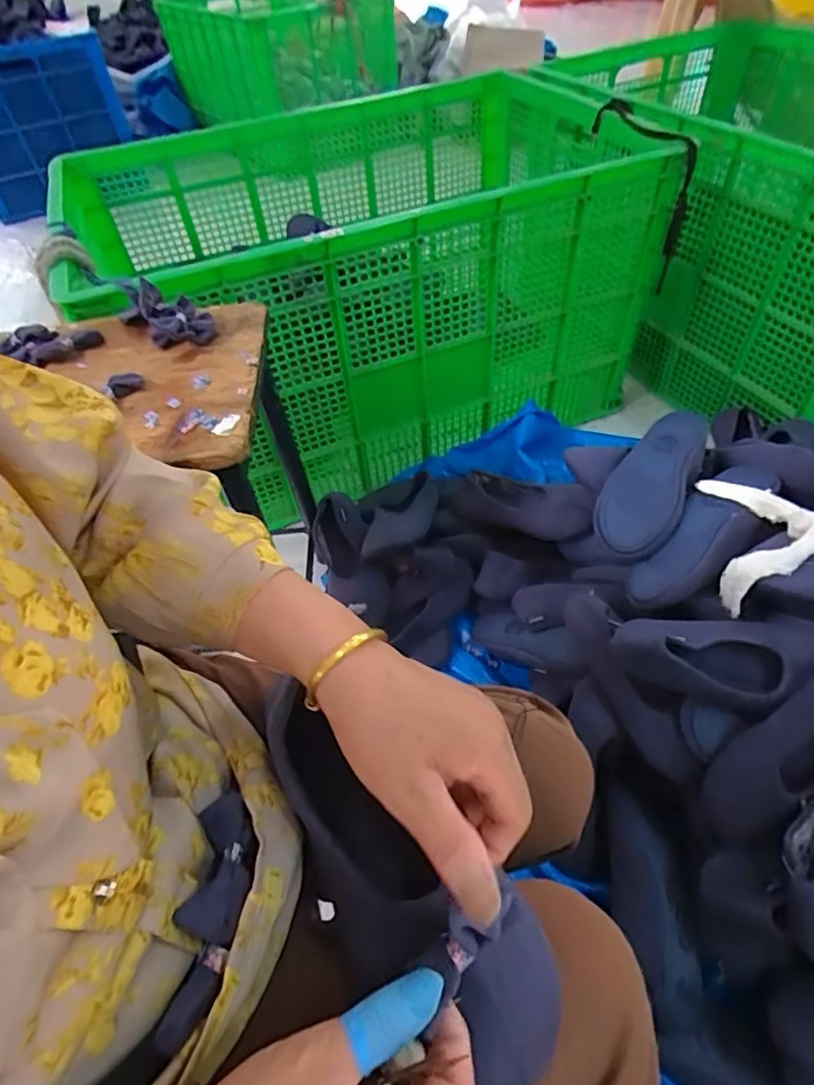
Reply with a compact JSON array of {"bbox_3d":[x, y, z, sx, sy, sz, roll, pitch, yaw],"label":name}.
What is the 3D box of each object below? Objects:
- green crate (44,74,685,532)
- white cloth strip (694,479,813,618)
[{"bbox_3d":[-0.082,-0.583,1.247,1.072,0.501,0.754,-20,51,-10],"label":"green crate"},{"bbox_3d":[0.428,-0.014,0.691,0.098,0.097,0.177,0,50,6],"label":"white cloth strip"}]

